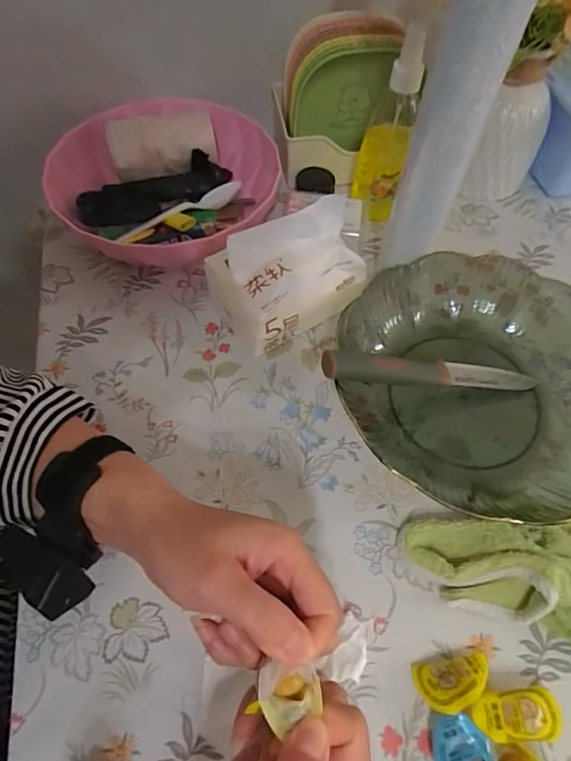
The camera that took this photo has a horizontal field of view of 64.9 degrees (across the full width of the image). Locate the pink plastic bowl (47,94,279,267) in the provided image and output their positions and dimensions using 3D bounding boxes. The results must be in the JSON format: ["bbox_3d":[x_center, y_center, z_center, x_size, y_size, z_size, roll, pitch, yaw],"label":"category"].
[{"bbox_3d":[-0.131,-0.211,0.485,0.213,0.071,0.222,1,60,-1],"label":"pink plastic bowl"}]

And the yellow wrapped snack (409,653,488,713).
[{"bbox_3d":[0.110,0.193,0.288,0.047,0.024,0.027,-9,61,-7],"label":"yellow wrapped snack"}]

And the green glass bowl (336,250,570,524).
[{"bbox_3d":[0.170,-0.004,0.385,0.228,0.053,0.240,1,60,-1],"label":"green glass bowl"}]

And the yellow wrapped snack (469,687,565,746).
[{"bbox_3d":[0.141,0.209,0.282,0.055,0.022,0.026,1,60,-1],"label":"yellow wrapped snack"}]

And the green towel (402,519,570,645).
[{"bbox_3d":[0.185,0.136,0.315,0.190,0.038,0.080,18,61,9],"label":"green towel"}]

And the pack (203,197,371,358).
[{"bbox_3d":[0.003,-0.099,0.407,0.132,0.102,0.085,-28,64,-16],"label":"pack"}]

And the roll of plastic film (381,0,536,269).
[{"bbox_3d":[0.119,-0.184,0.331,0.046,0.276,0.036,21,62,10],"label":"roll of plastic film"}]

